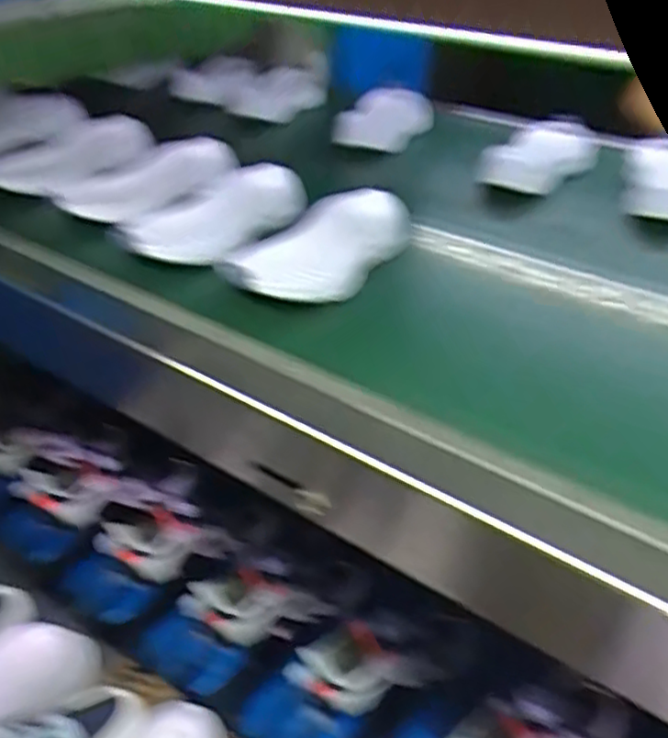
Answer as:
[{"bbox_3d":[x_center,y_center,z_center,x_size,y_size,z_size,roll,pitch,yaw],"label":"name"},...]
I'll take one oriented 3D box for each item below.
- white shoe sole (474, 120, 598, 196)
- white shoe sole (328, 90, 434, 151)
[{"bbox_3d":[0.240,-0.241,0.772,0.081,0.033,0.179,28,43,32],"label":"white shoe sole"},{"bbox_3d":[0.071,-0.324,0.865,0.097,0.034,0.236,11,37,14],"label":"white shoe sole"}]

